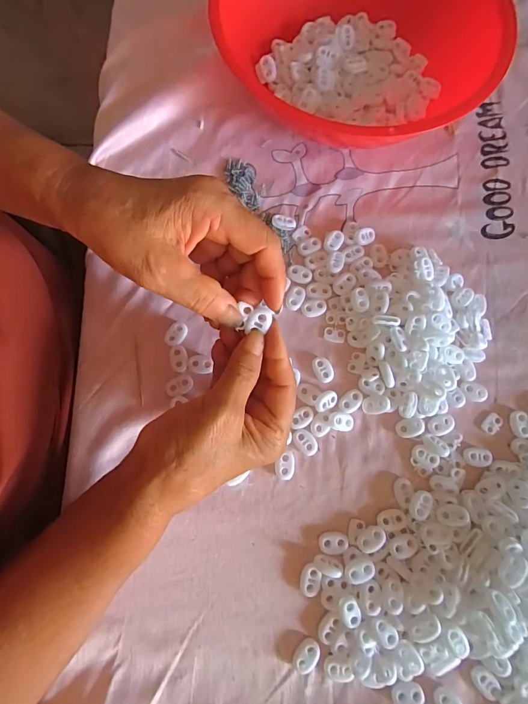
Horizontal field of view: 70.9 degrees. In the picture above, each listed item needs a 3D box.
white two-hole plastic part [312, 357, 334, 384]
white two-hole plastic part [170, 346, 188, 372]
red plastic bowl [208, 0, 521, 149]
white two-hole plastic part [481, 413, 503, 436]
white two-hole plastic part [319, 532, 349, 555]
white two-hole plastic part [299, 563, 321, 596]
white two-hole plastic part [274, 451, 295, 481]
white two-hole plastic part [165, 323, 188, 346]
[{"bbox_3d":[0.050,0.015,0.315,0.014,0.005,0.023,-26,79,-7],"label":"white two-hole plastic part"},{"bbox_3d":[-0.072,0.005,0.312,0.014,0.004,0.022,-4,78,-2],"label":"white two-hole plastic part"},{"bbox_3d":[0.091,-0.286,0.348,0.228,0.080,0.244,-28,80,-7],"label":"red plastic bowl"},{"bbox_3d":[0.191,0.060,0.309,0.019,0.004,0.014,-42,82,-10],"label":"white two-hole plastic part"},{"bbox_3d":[0.054,0.146,0.285,0.022,0.004,0.015,3,77,-1],"label":"white two-hole plastic part"},{"bbox_3d":[0.035,0.171,0.278,0.015,0.007,0.022,3,77,-1],"label":"white two-hole plastic part"},{"bbox_3d":[0.017,0.091,0.297,0.016,0.005,0.022,0,77,-2],"label":"white two-hole plastic part"},{"bbox_3d":[-0.075,-0.015,0.317,0.015,0.004,0.021,32,79,5],"label":"white two-hole plastic part"}]

